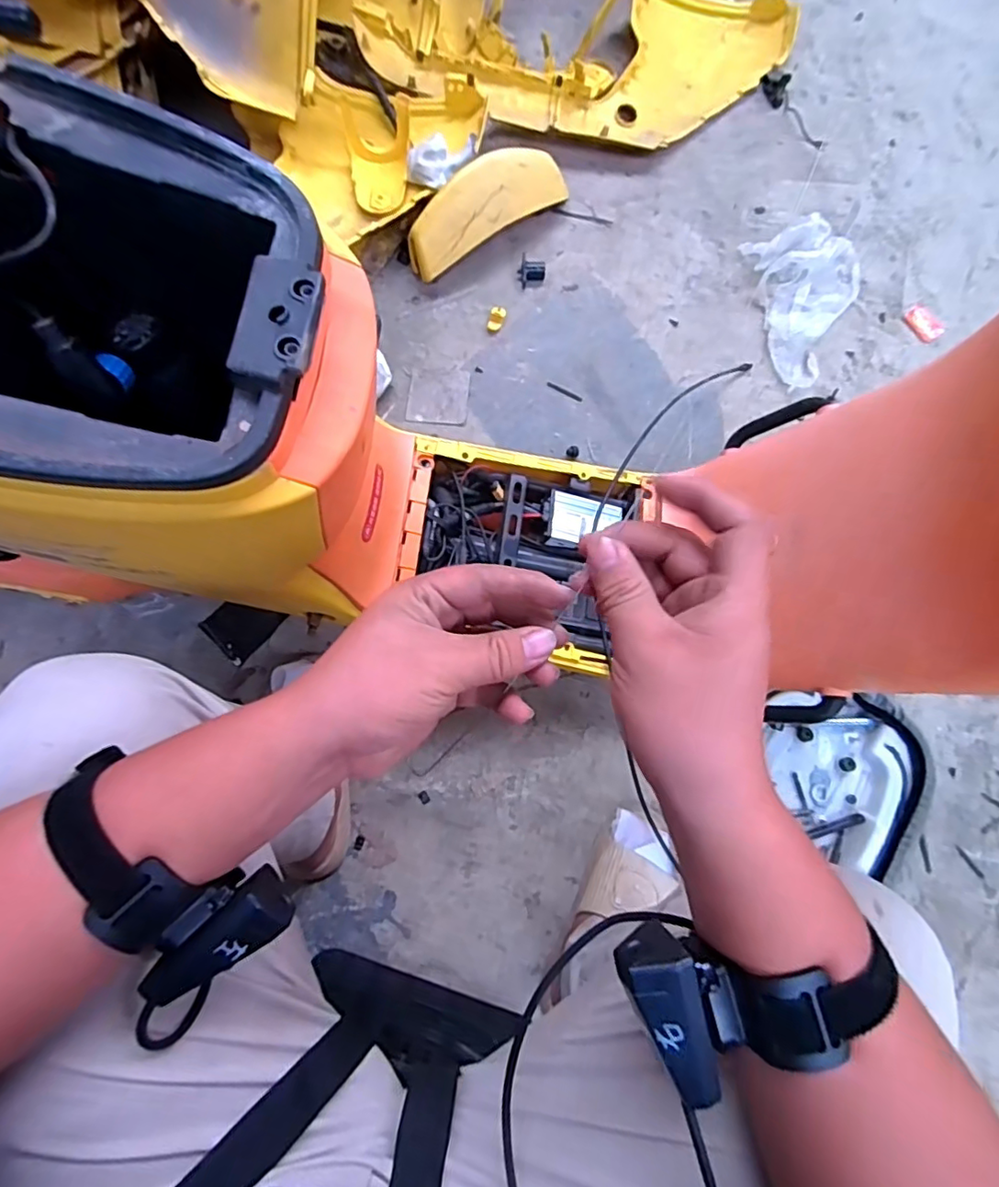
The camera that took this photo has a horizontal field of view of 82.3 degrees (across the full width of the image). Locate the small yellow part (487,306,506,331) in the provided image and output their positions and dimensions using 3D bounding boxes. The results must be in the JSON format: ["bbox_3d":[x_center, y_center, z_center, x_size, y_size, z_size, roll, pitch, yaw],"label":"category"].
[{"bbox_3d":[-0.005,-0.470,0.981,0.025,0.020,0.035,17,77,2],"label":"small yellow part"}]

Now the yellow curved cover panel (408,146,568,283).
[{"bbox_3d":[-0.022,-0.654,0.974,0.307,0.105,0.090,-39,80,-11],"label":"yellow curved cover panel"}]

